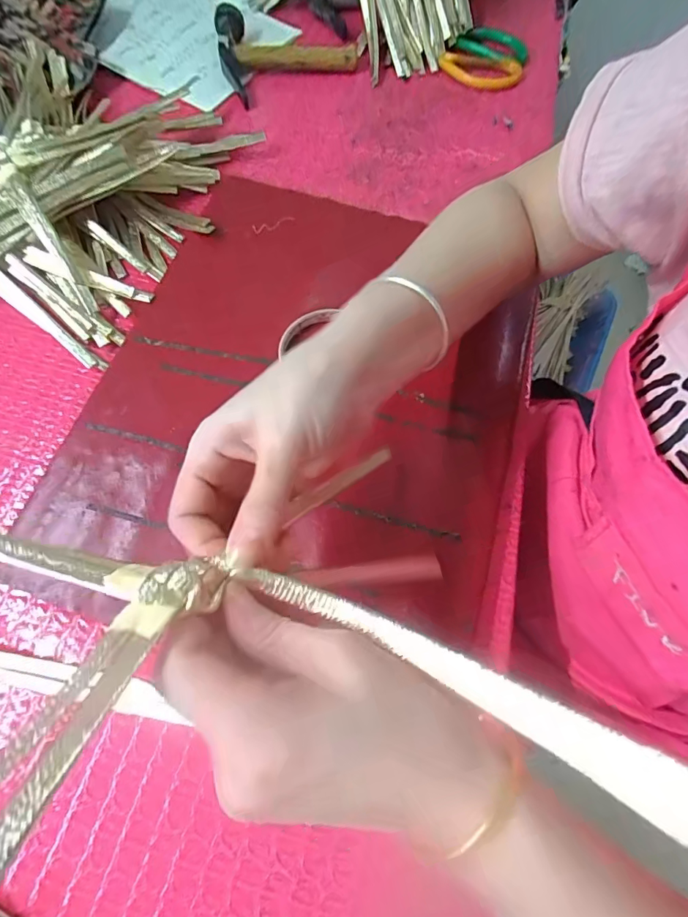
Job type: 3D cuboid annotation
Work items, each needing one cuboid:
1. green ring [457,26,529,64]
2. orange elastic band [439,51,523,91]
[{"bbox_3d":[0.176,-0.485,0.520,0.079,0.014,0.052,21,68,7],"label":"green ring"},{"bbox_3d":[0.157,-0.445,0.509,0.094,0.013,0.045,11,68,2],"label":"orange elastic band"}]

